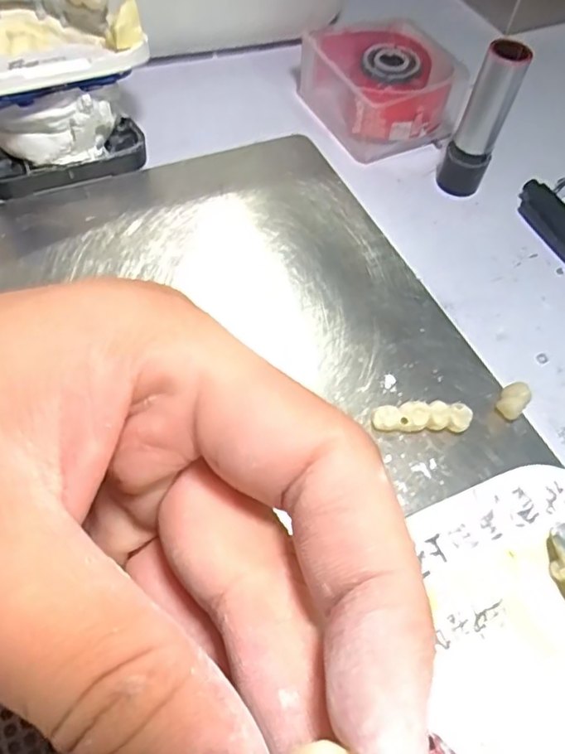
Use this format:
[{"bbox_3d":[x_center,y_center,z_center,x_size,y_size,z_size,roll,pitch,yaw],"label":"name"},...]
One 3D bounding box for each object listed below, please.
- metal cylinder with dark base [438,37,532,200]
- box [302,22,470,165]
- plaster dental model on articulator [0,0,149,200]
[{"bbox_3d":[0.079,-0.101,0.233,0.018,0.059,0.014,20,59,7],"label":"metal cylinder with dark base"},{"bbox_3d":[0.046,-0.135,0.267,0.052,0.032,0.060,-20,62,-17],"label":"box"},{"bbox_3d":[-0.092,-0.116,0.229,0.075,0.057,0.065,-14,61,-13],"label":"plaster dental model on articulator"}]

